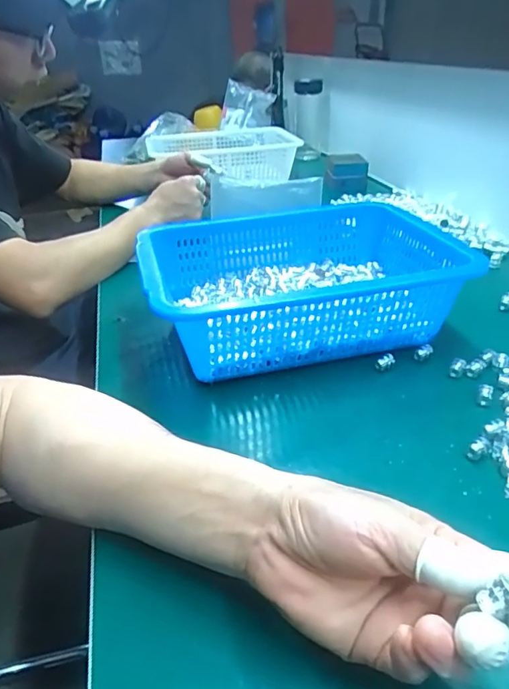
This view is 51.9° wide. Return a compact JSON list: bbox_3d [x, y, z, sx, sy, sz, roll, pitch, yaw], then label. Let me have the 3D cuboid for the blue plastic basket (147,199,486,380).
[{"bbox_3d":[0.042,-0.063,0.539,0.292,0.088,0.227,-11,32,-13],"label":"blue plastic basket"}]

